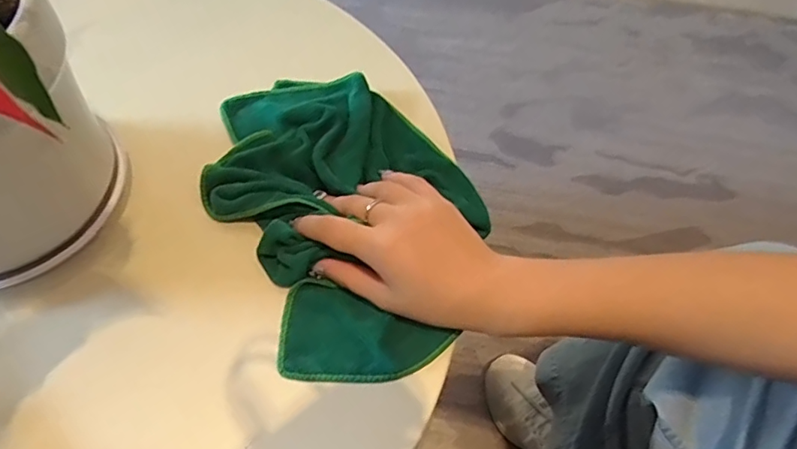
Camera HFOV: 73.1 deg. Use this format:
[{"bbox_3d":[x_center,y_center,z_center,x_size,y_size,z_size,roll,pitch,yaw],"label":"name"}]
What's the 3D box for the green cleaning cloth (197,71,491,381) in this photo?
[{"bbox_3d":[-0.040,-0.025,0.401,0.179,0.026,0.270,-25,61,-18],"label":"green cleaning cloth"}]

